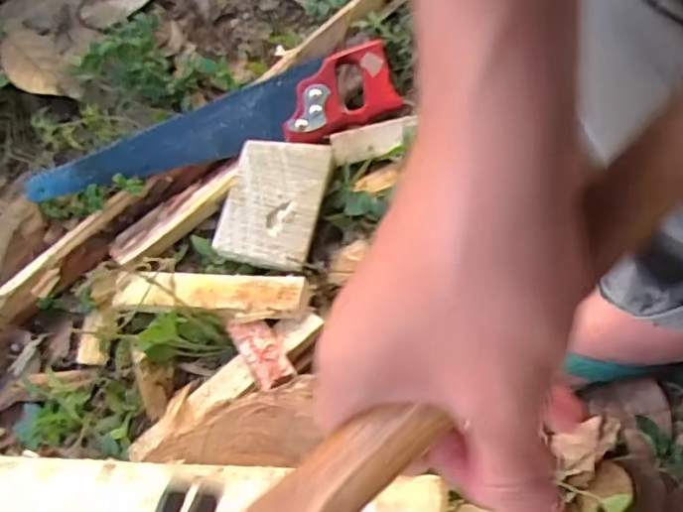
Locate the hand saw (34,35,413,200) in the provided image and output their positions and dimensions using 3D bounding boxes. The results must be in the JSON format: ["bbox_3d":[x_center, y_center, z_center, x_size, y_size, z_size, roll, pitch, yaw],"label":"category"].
[{"bbox_3d":[-0.137,-0.132,0.689,0.408,0.029,0.099,-22,67,-3],"label":"hand saw"}]

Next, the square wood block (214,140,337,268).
[{"bbox_3d":[-0.068,-0.056,0.639,0.091,0.031,0.129,12,69,11],"label":"square wood block"}]

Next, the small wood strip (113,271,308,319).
[{"bbox_3d":[-0.134,0.038,0.627,0.205,0.016,0.042,2,66,17],"label":"small wood strip"}]

